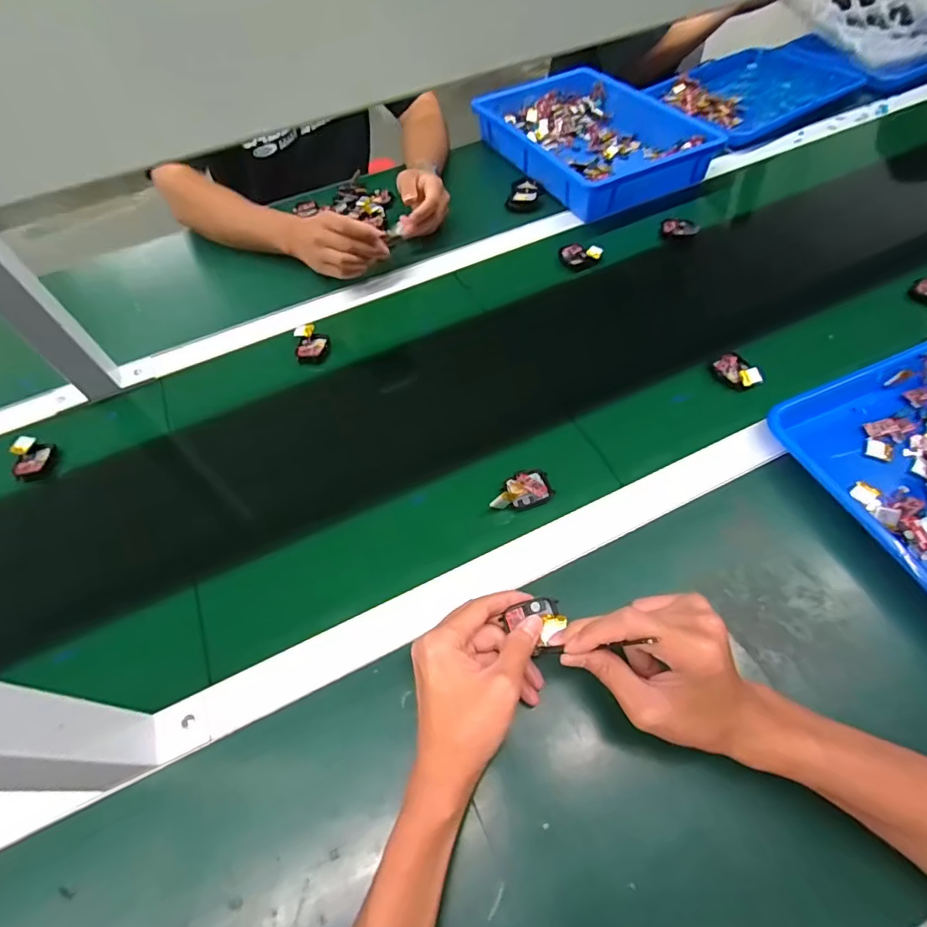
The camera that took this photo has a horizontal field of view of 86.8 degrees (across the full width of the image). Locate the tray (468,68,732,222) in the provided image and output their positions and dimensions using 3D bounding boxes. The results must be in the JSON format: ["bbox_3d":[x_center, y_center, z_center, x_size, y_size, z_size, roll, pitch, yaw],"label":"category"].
[{"bbox_3d":[0.210,-0.552,0.820,0.263,0.053,0.370,-24,55,-13],"label":"tray"}]

